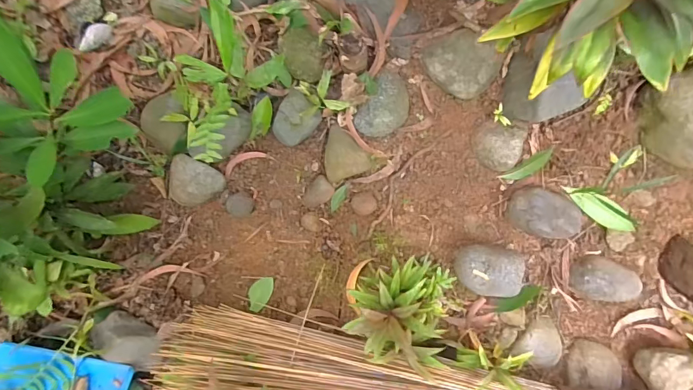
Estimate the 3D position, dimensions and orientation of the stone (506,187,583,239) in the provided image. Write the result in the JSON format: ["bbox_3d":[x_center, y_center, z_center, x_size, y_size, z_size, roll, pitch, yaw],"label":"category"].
[{"bbox_3d":[0.312,0.029,0.644,0.108,0.052,0.077,6,93,6],"label":"stone"}]

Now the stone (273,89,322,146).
[{"bbox_3d":[-0.083,-0.121,0.659,0.065,0.035,0.089,40,115,-4],"label":"stone"}]

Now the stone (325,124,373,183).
[{"bbox_3d":[-0.005,-0.070,0.663,0.079,0.045,0.087,-21,90,7],"label":"stone"}]

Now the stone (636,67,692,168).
[{"bbox_3d":[0.508,-0.111,0.588,0.116,0.070,0.143,-20,90,7],"label":"stone"}]

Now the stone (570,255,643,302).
[{"bbox_3d":[0.410,0.137,0.640,0.105,0.035,0.071,19,94,5],"label":"stone"}]

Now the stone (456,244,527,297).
[{"bbox_3d":[0.225,0.118,0.640,0.110,0.065,0.080,14,94,-1],"label":"stone"}]

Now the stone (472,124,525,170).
[{"bbox_3d":[0.240,-0.076,0.646,0.073,0.040,0.069,0,94,0],"label":"stone"}]

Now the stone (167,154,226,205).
[{"bbox_3d":[-0.258,-0.018,0.690,0.087,0.064,0.084,0,94,0],"label":"stone"}]

